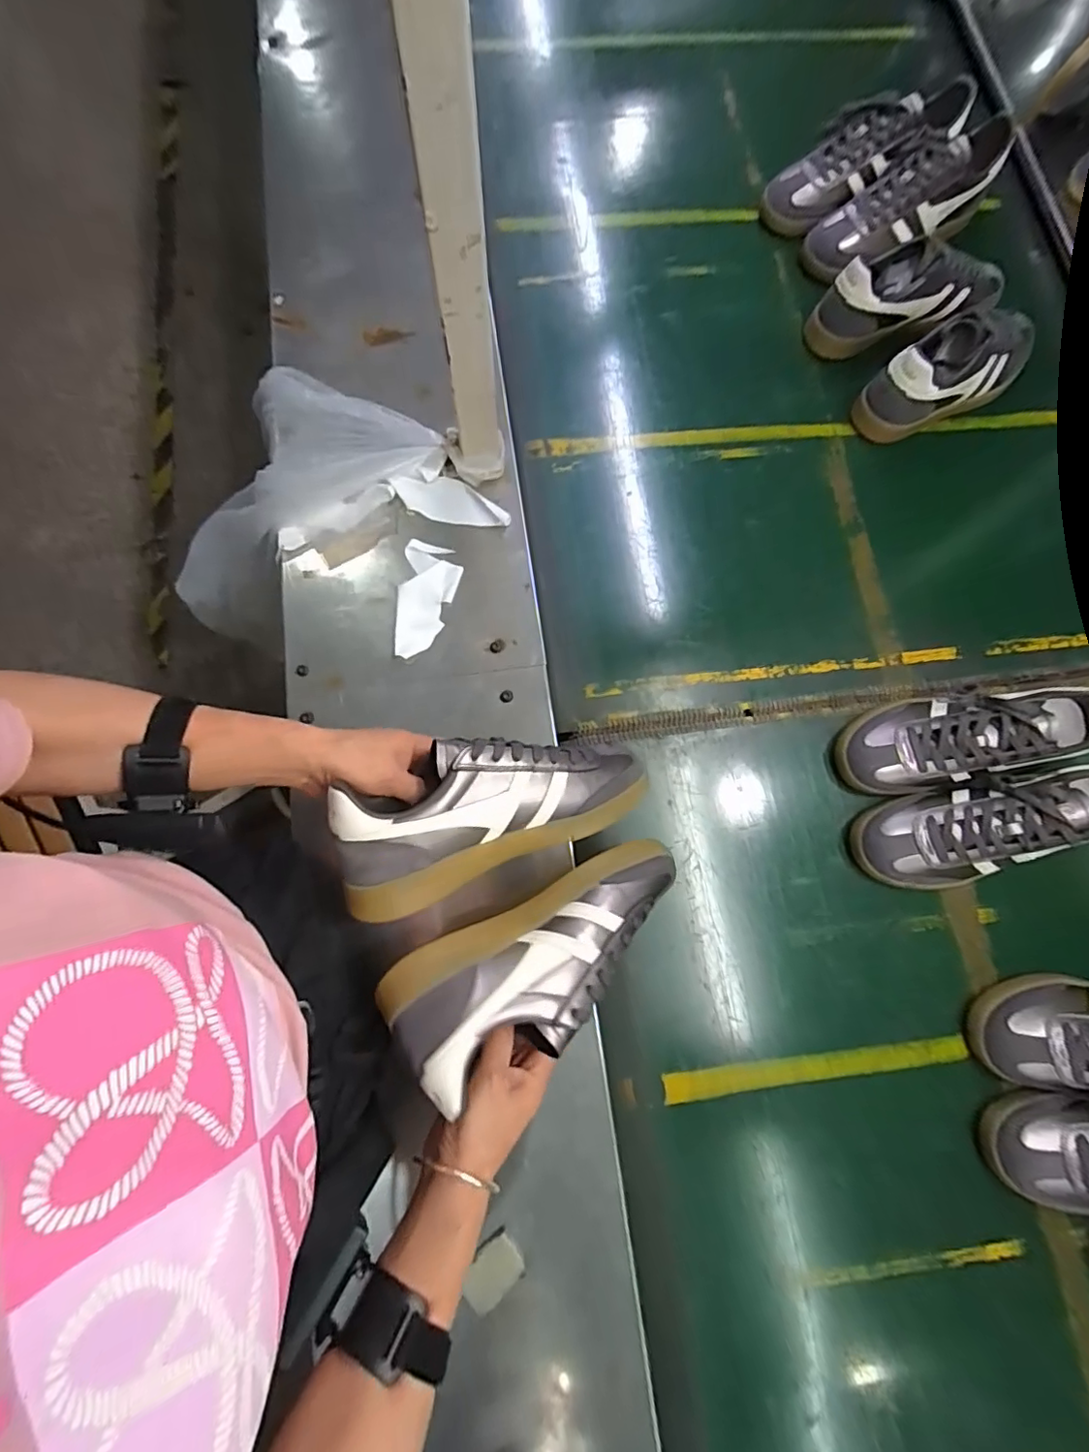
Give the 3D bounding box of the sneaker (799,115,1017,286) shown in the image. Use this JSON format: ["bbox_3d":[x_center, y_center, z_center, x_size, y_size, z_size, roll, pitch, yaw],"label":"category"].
[{"bbox_3d":[0.477,-0.684,0.735,0.247,0.099,0.079,-27,78,-8],"label":"sneaker"}]

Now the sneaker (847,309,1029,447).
[{"bbox_3d":[0.502,-0.435,0.680,0.244,0.094,0.084,-32,79,-9],"label":"sneaker"}]

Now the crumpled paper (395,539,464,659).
[{"bbox_3d":[-0.127,-0.136,0.599,0.061,0.009,0.133,6,76,0],"label":"crumpled paper"}]

